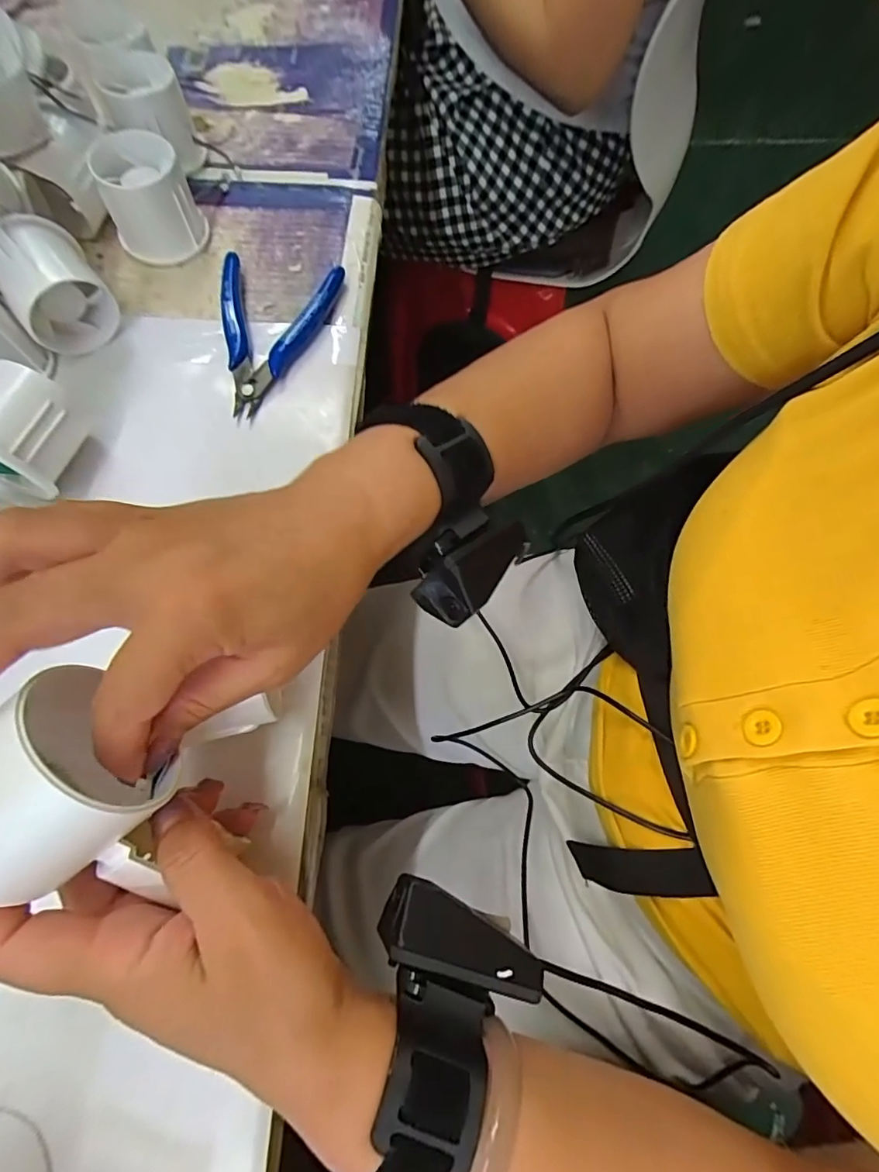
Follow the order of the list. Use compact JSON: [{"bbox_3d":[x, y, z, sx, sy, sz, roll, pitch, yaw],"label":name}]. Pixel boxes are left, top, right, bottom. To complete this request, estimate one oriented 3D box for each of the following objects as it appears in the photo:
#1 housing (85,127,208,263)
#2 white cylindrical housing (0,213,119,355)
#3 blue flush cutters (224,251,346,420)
[{"bbox_3d":[-0.191,-0.255,0.342,0.054,0.053,0.054,0,71,-1],"label":"housing"},{"bbox_3d":[-0.233,-0.180,0.312,0.051,0.055,0.051,0,71,-1],"label":"white cylindrical housing"},{"bbox_3d":[-0.111,-0.159,0.327,0.073,0.015,0.112,9,71,3],"label":"blue flush cutters"}]

